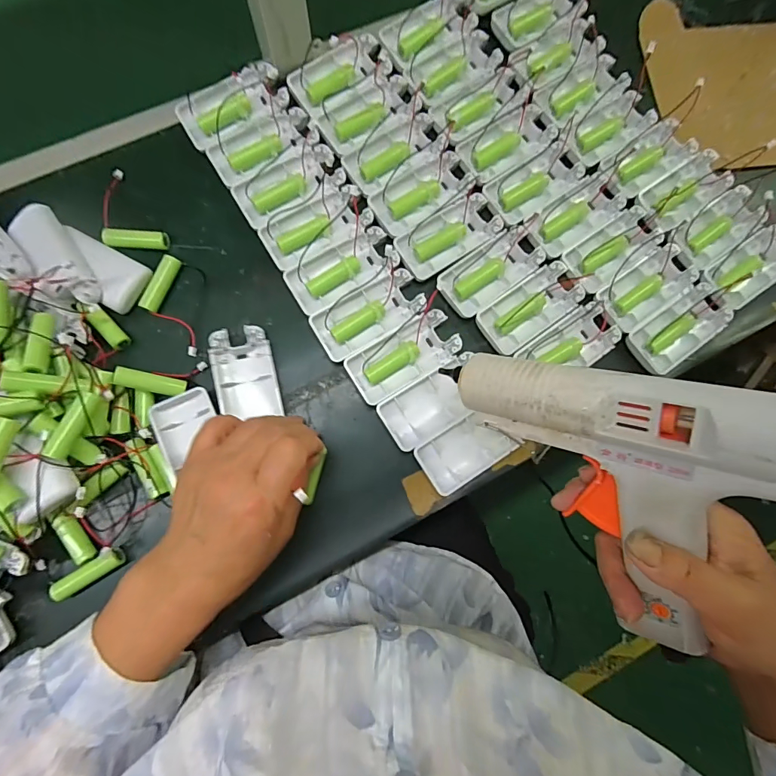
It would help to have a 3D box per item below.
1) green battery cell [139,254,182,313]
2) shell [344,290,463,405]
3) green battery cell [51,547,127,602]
[{"bbox_3d":[-0.191,-0.088,0.357,0.014,0.010,0.050,21,81,1],"label":"green battery cell"},{"bbox_3d":[0.014,-0.027,0.354,0.093,0.013,0.048,-33,84,-6],"label":"shell"},{"bbox_3d":[-0.223,0.139,0.315,0.050,0.017,0.014,-33,84,-6],"label":"green battery cell"}]

